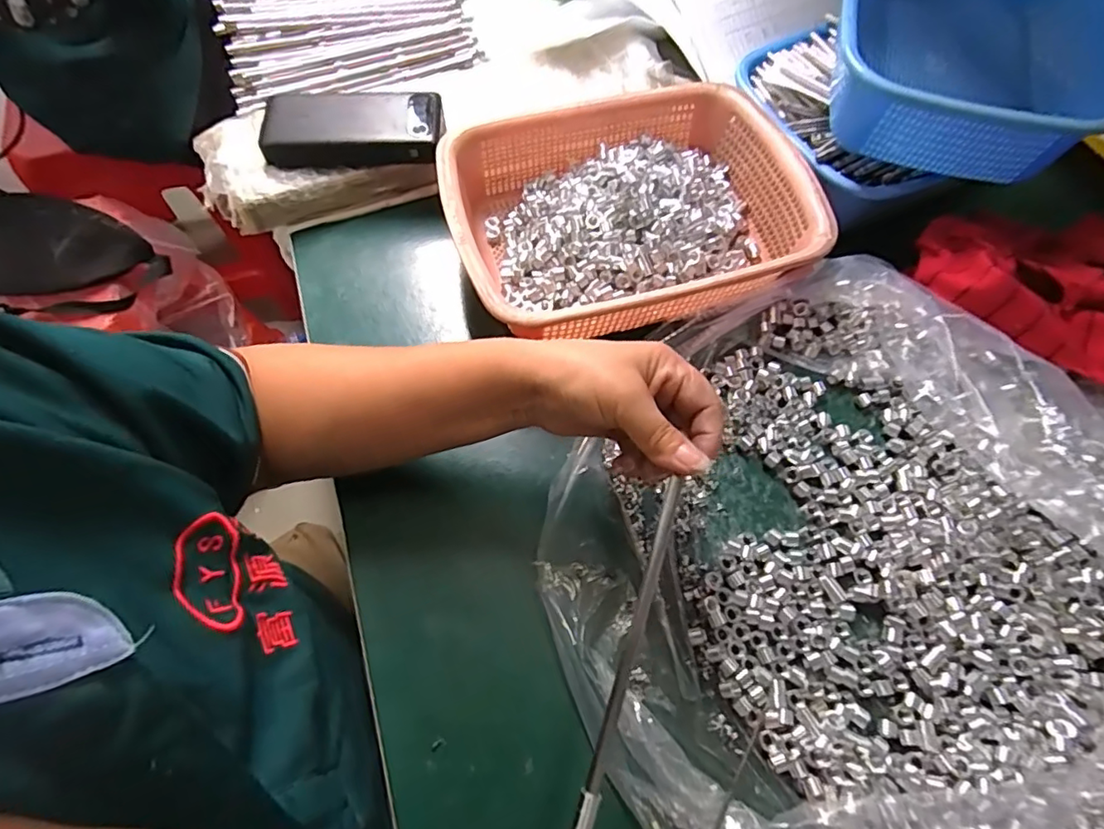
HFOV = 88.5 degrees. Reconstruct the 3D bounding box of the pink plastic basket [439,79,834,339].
[{"bbox_3d":[0.064,-0.169,0.480,0.286,0.076,0.209,-15,66,-8],"label":"pink plastic basket"}]

